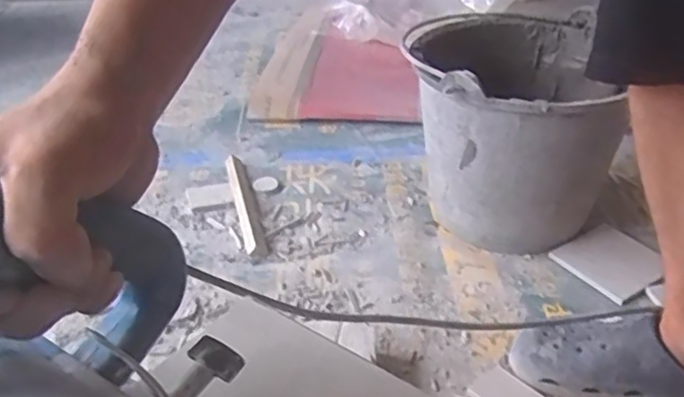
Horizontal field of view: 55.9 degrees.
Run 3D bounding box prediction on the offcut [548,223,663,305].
[{"bbox_3d":[0.359,0.081,0.862,0.099,0.010,0.120,-34,40,-14],"label":"offcut"}]

